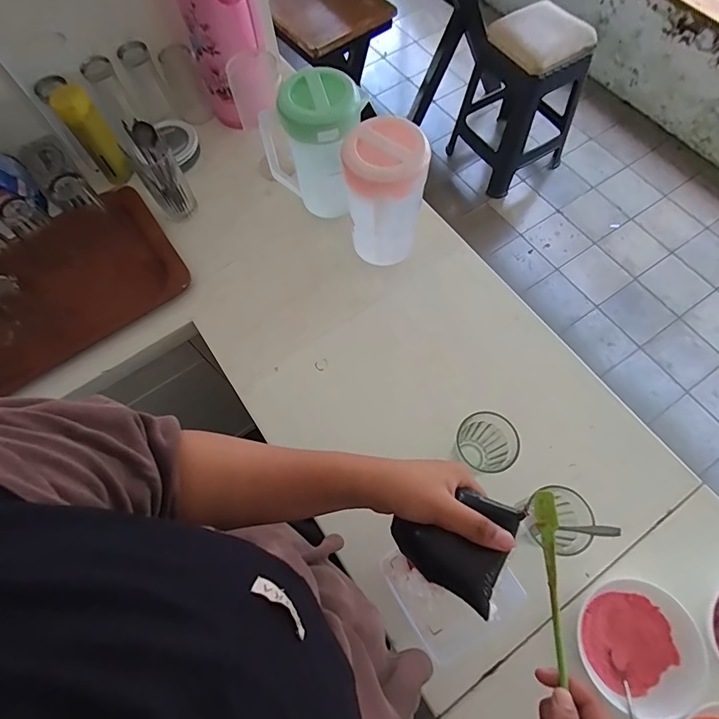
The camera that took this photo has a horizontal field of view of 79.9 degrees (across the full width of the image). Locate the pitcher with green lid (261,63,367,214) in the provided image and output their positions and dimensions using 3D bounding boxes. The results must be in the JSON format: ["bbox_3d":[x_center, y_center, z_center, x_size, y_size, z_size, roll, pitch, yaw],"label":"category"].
[{"bbox_3d":[-0.065,-0.357,0.751,0.125,0.225,0.137,42,76,17],"label":"pitcher with green lid"}]

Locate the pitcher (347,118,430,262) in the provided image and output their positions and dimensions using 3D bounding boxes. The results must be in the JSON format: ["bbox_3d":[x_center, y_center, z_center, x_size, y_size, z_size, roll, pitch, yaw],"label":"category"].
[{"bbox_3d":[0.040,-0.256,0.691,0.123,0.201,0.135,2,69,4],"label":"pitcher"}]

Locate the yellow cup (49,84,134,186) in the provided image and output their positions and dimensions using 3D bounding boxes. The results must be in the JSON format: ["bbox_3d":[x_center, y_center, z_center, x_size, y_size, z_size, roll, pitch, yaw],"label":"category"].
[{"bbox_3d":[-0.488,-0.408,0.809,0.062,0.172,0.055,-35,71,-11],"label":"yellow cup"}]

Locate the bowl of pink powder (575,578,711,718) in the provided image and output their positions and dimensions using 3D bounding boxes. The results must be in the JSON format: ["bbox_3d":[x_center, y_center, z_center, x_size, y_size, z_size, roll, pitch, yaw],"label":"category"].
[{"bbox_3d":[0.352,0.362,0.548,0.145,0.053,0.132,-1,68,2],"label":"bowl of pink powder"}]

